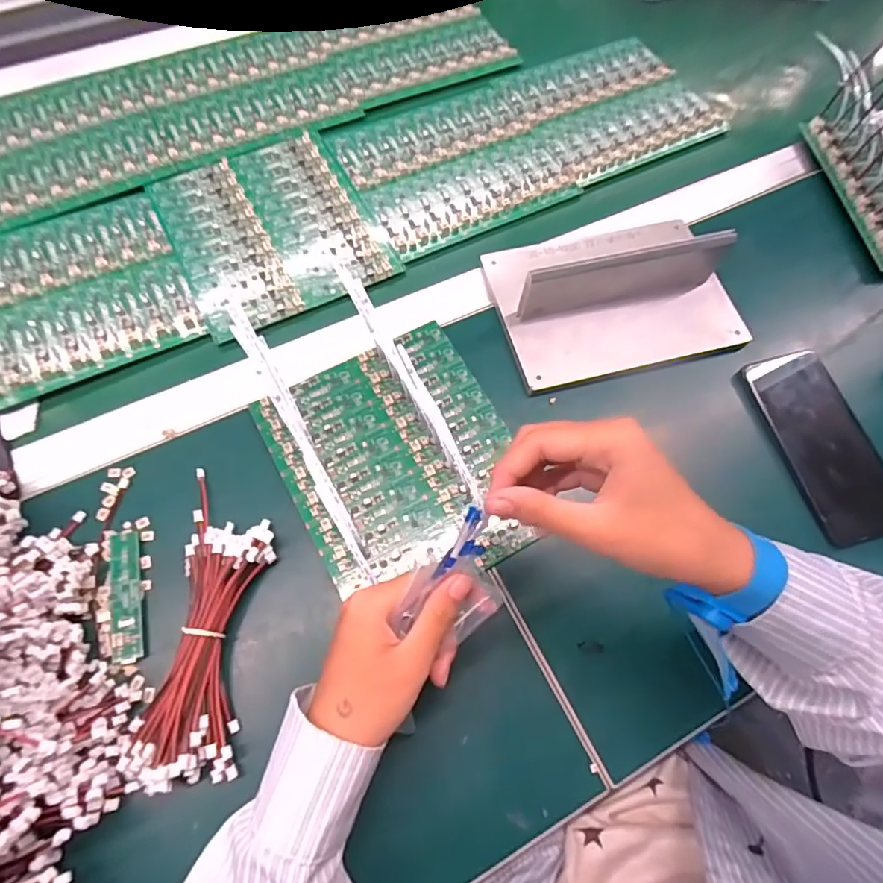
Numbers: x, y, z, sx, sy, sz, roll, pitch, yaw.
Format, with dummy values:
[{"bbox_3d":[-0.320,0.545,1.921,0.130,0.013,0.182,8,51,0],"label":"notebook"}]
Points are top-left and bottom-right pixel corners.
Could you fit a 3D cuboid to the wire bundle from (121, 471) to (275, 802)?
[{"bbox_3d":[-0.149,0.114,0.348,0.059,0.030,0.186,3,67,-1],"label":"wire bundle"}]

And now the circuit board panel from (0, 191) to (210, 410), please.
[{"bbox_3d":[-0.320,-0.125,0.456,0.197,0.015,0.175,-26,71,-13],"label":"circuit board panel"}]

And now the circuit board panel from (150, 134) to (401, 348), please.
[{"bbox_3d":[-0.156,-0.197,0.497,0.171,0.008,0.196,-27,71,-13],"label":"circuit board panel"}]

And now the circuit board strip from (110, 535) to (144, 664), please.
[{"bbox_3d":[-0.213,0.105,0.366,0.021,0.009,0.083,-13,68,-8],"label":"circuit board strip"}]

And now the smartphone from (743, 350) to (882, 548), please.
[{"bbox_3d":[0.305,-0.001,0.427,0.068,0.013,0.154,-13,68,-8],"label":"smartphone"}]

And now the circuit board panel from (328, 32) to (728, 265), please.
[{"bbox_3d":[0.092,-0.317,0.556,0.385,0.014,0.177,-24,70,-12],"label":"circuit board panel"}]

